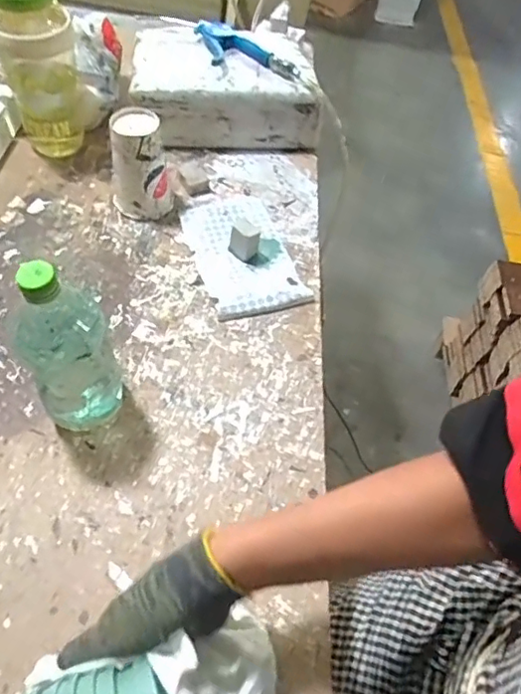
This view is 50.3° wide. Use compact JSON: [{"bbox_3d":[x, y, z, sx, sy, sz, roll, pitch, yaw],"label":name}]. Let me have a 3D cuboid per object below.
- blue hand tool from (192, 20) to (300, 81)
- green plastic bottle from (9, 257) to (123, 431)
[{"bbox_3d":[-0.042,-0.465,0.873,0.098,0.020,0.208,-30,63,-25],"label":"blue hand tool"},{"bbox_3d":[-0.173,0.013,0.519,0.069,0.205,0.065,7,54,0],"label":"green plastic bottle"}]

